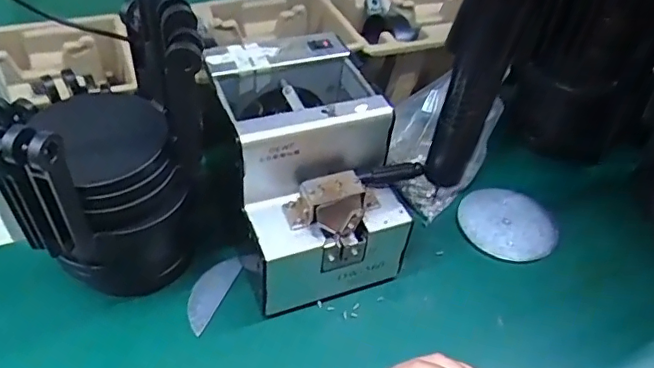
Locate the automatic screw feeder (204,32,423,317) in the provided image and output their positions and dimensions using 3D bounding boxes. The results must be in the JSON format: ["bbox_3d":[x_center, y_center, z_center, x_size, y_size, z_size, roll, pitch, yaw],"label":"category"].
[{"bbox_3d":[-0.016,-0.016,0.474,0.133,0.139,0.173,-14,47,-21],"label":"automatic screw feeder"}]

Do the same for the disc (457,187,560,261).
[{"bbox_3d":[0.180,0.036,0.555,0.093,0.008,0.091,4,44,-3],"label":"disc"}]

